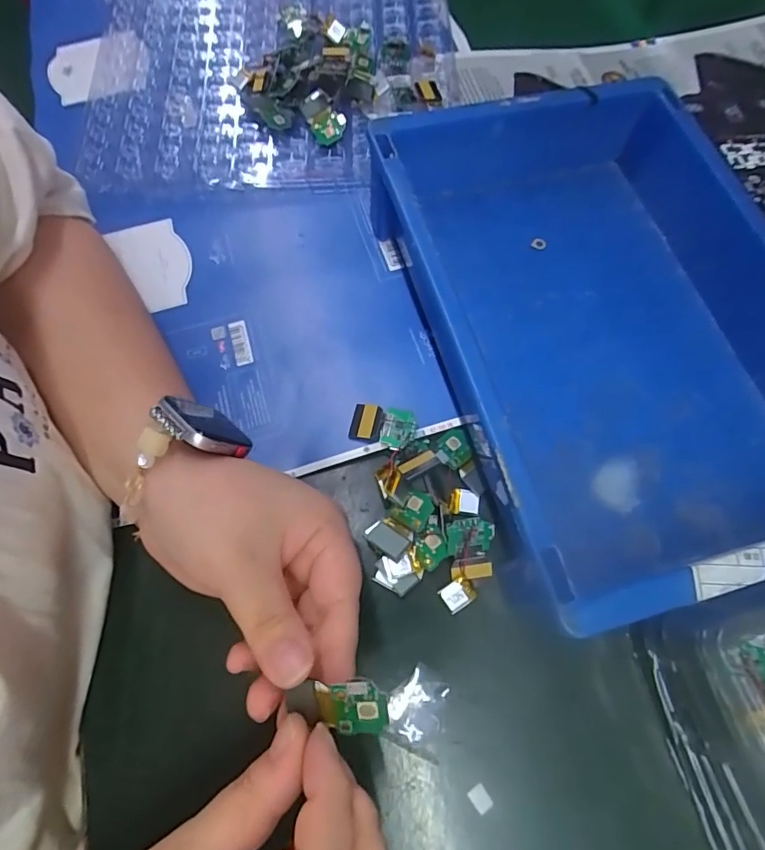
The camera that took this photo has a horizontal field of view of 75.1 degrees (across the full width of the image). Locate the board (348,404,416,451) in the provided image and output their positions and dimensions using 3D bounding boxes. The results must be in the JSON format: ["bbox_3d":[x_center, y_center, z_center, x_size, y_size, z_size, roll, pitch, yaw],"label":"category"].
[{"bbox_3d":[0.000,0.001,0.293,0.037,0.007,0.024,15,70,7],"label":"board"}]

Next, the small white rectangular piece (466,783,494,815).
[{"bbox_3d":[0.046,0.174,0.232,0.008,0.004,0.011,-35,72,-12],"label":"small white rectangular piece"}]

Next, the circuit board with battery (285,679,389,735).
[{"bbox_3d":[-0.017,0.099,0.177,0.036,0.006,0.023,-3,107,11],"label":"circuit board with battery"}]

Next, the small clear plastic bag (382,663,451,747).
[{"bbox_3d":[0.018,0.139,0.246,0.029,0.006,0.033,11,69,6],"label":"small clear plastic bag"}]

